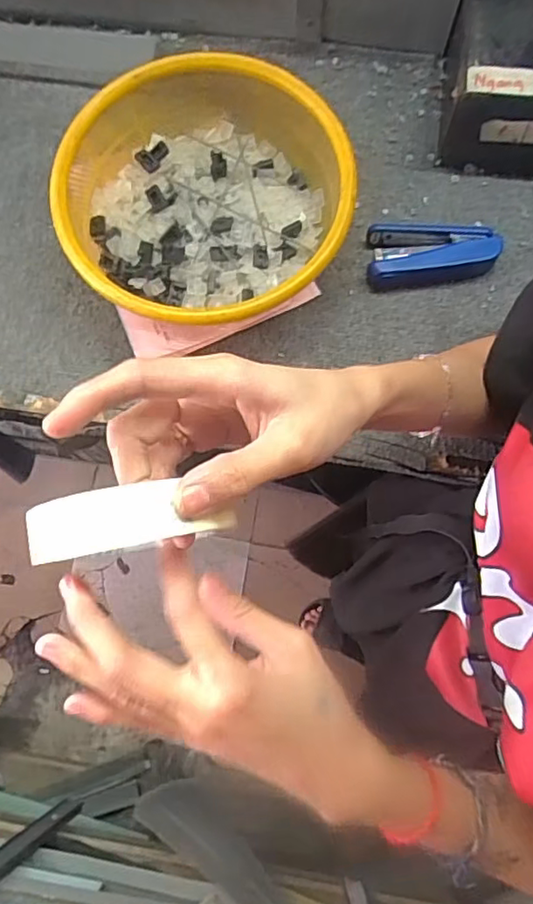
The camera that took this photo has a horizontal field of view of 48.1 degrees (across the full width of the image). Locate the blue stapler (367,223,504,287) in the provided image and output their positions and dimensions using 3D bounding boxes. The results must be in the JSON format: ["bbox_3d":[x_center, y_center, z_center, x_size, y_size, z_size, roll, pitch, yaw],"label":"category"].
[{"bbox_3d":[0.142,-0.175,0.516,0.106,0.026,0.050,-5,76,0],"label":"blue stapler"}]

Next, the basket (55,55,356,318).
[{"bbox_3d":[-0.049,-0.201,0.501,0.224,0.086,0.223,0,76,1],"label":"basket"}]

